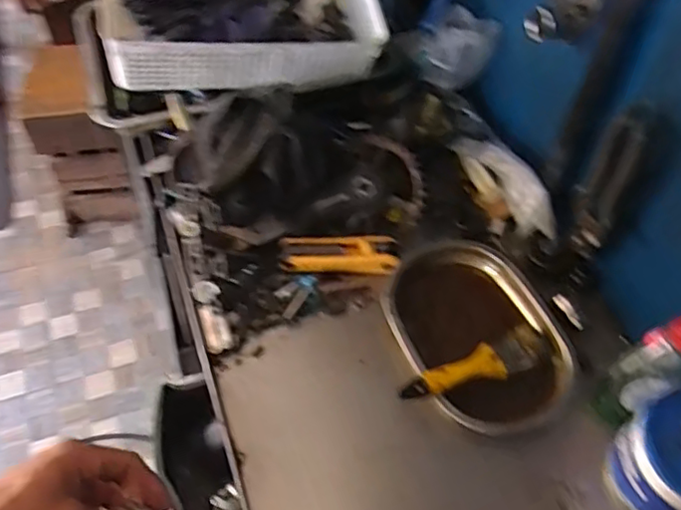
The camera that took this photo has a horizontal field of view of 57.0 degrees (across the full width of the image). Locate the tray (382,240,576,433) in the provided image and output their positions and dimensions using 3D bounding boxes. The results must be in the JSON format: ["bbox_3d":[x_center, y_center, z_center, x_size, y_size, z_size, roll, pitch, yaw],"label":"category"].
[{"bbox_3d":[0.142,0.077,0.654,0.166,0.031,0.217,-14,54,-13],"label":"tray"}]

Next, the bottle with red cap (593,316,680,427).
[{"bbox_3d":[0.271,0.104,0.557,0.036,0.159,0.046,-34,60,-25],"label":"bottle with red cap"}]

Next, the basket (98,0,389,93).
[{"bbox_3d":[-0.124,-0.329,0.799,0.336,0.121,0.264,-6,52,-7],"label":"basket"}]

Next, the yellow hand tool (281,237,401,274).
[{"bbox_3d":[0.000,0.000,0.709,0.128,0.021,0.043,0,52,-2],"label":"yellow hand tool"}]

